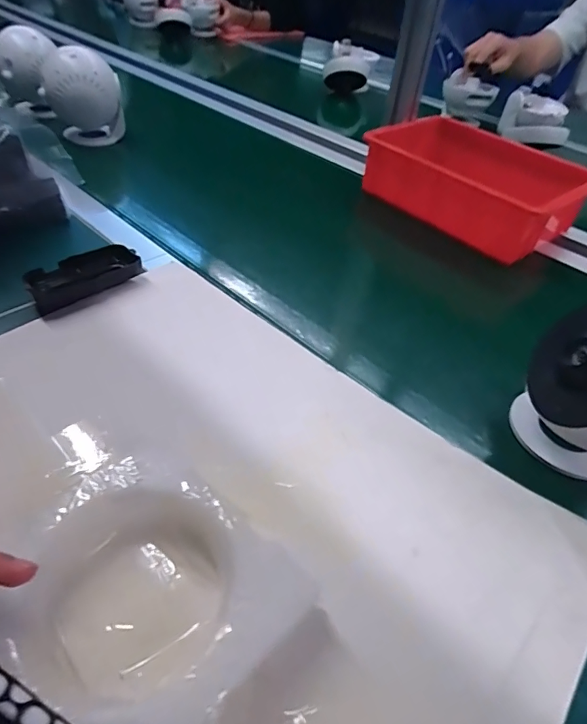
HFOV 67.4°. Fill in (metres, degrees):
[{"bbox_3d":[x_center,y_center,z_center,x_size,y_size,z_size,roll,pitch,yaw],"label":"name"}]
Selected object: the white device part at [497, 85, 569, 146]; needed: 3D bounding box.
[{"bbox_3d":[0.484,-0.487,0.883,0.117,0.070,0.119,16,46,9],"label":"white device part"}]

